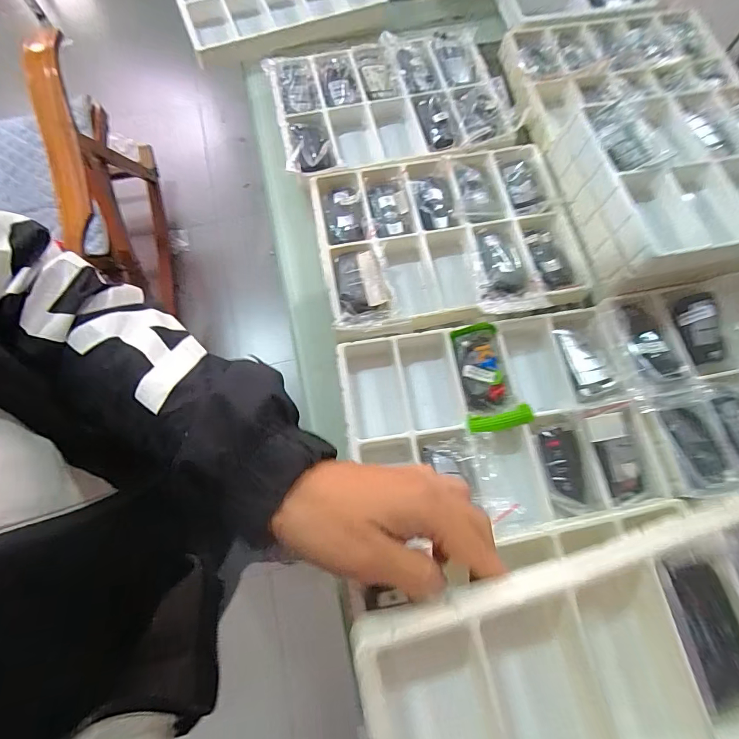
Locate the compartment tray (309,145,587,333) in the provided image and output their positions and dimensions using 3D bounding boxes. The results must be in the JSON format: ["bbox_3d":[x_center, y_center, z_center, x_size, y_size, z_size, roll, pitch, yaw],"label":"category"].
[{"bbox_3d":[0.071,-0.126,0.394,0.230,0.031,0.183,-10,71,-3],"label":"compartment tray"}]

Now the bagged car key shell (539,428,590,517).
[{"bbox_3d":[0.155,0.081,0.321,0.026,0.010,0.065,-7,71,-2],"label":"bagged car key shell"}]

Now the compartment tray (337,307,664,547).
[{"bbox_3d":[0.099,0.044,0.331,0.227,0.035,0.171,-9,71,-3],"label":"compartment tray"}]

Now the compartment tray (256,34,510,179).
[{"bbox_3d":[0.020,-0.291,0.454,0.237,0.038,0.173,-12,72,-4],"label":"compartment tray"}]

